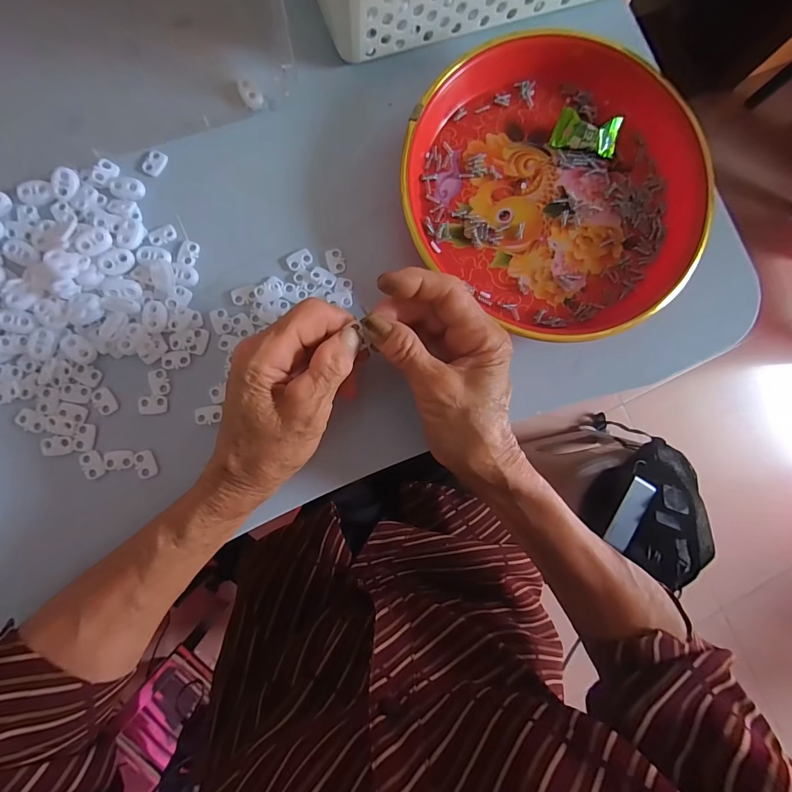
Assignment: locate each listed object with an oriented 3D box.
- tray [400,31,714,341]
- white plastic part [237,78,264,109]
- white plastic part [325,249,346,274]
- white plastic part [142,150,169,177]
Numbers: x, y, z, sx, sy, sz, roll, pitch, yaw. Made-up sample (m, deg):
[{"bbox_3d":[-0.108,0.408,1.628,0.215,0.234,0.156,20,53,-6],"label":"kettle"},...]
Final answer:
[{"bbox_3d":[0.120,-0.155,0.282,0.211,0.032,0.200,0,87,-5],"label":"tray"},{"bbox_3d":[-0.107,-0.221,0.282,0.012,0.004,0.023,-36,90,-6],"label":"white plastic part"},{"bbox_3d":[-0.044,-0.099,0.282,0.013,0.004,0.018,-11,88,-6],"label":"white plastic part"},{"bbox_3d":[-0.172,-0.166,0.275,0.013,0.004,0.018,28,84,-3],"label":"white plastic part"}]

